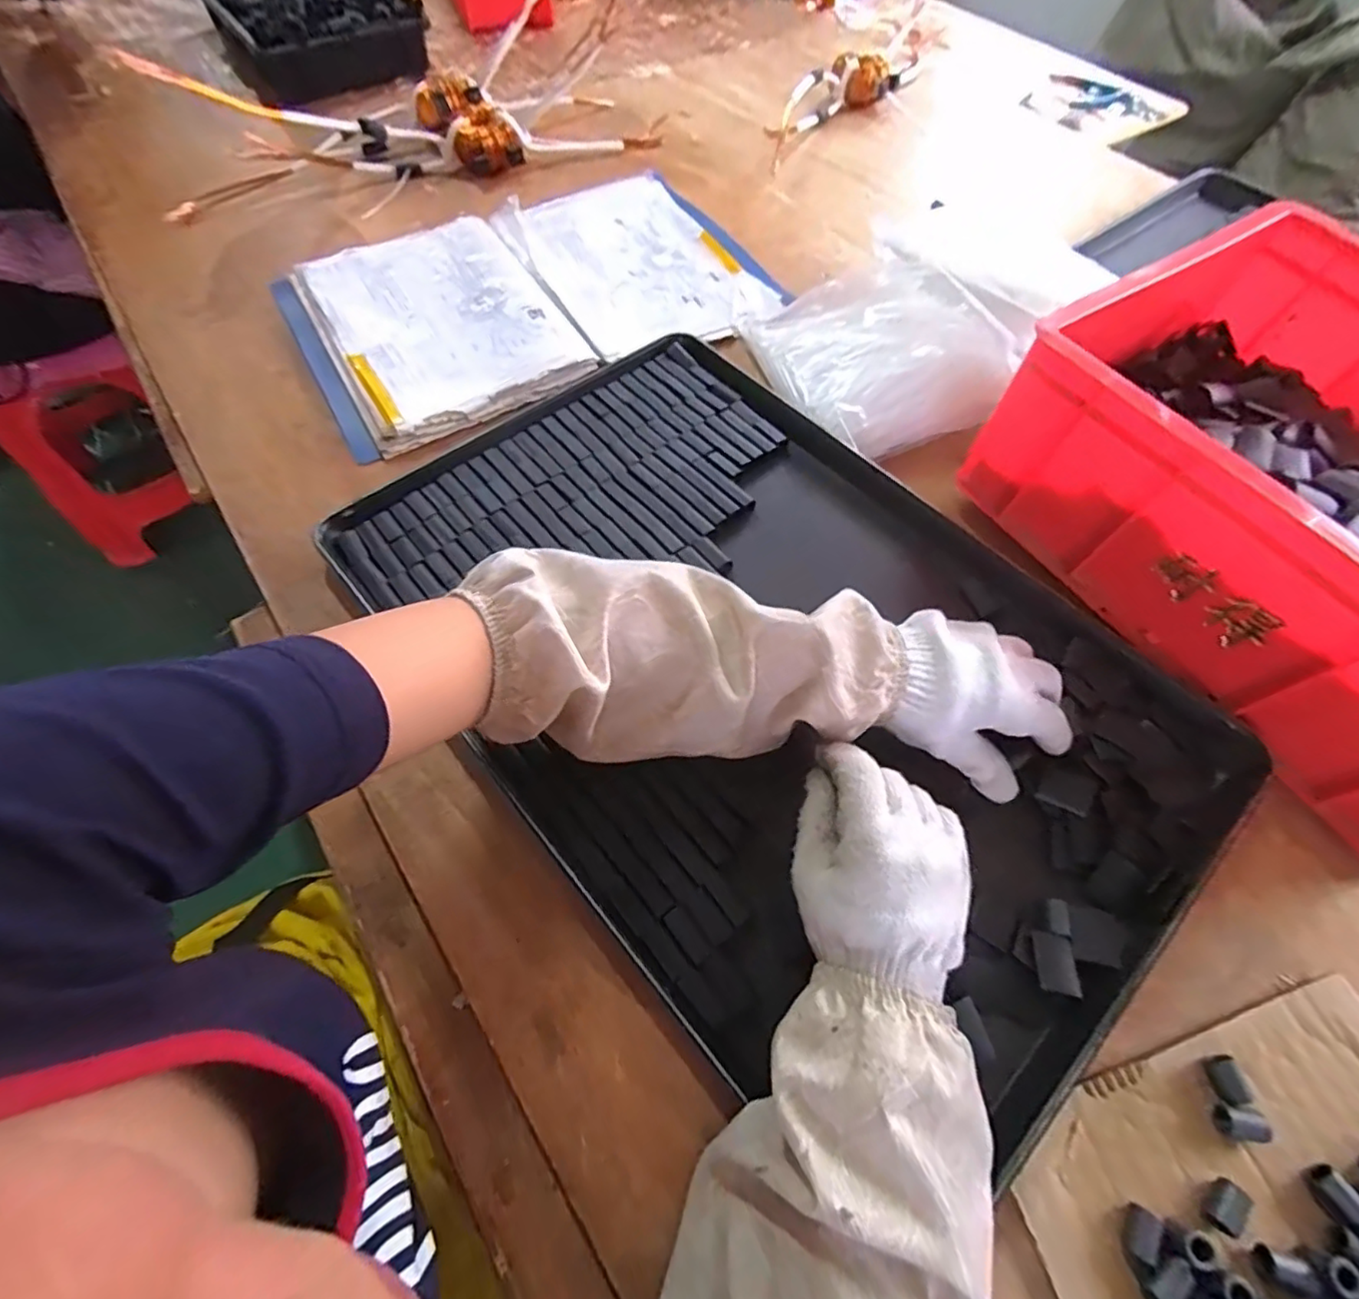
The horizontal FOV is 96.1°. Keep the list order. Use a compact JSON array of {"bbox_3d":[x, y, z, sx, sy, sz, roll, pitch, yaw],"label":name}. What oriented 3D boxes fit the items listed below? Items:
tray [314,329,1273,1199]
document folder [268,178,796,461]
[{"bbox_3d":[0.056,-0.002,0.459,0.406,0.048,0.591,-38,69,-20],"label":"tray"},{"bbox_3d":[-0.154,-0.385,0.649,0.469,0.026,0.312,-26,65,-15],"label":"document folder"}]

